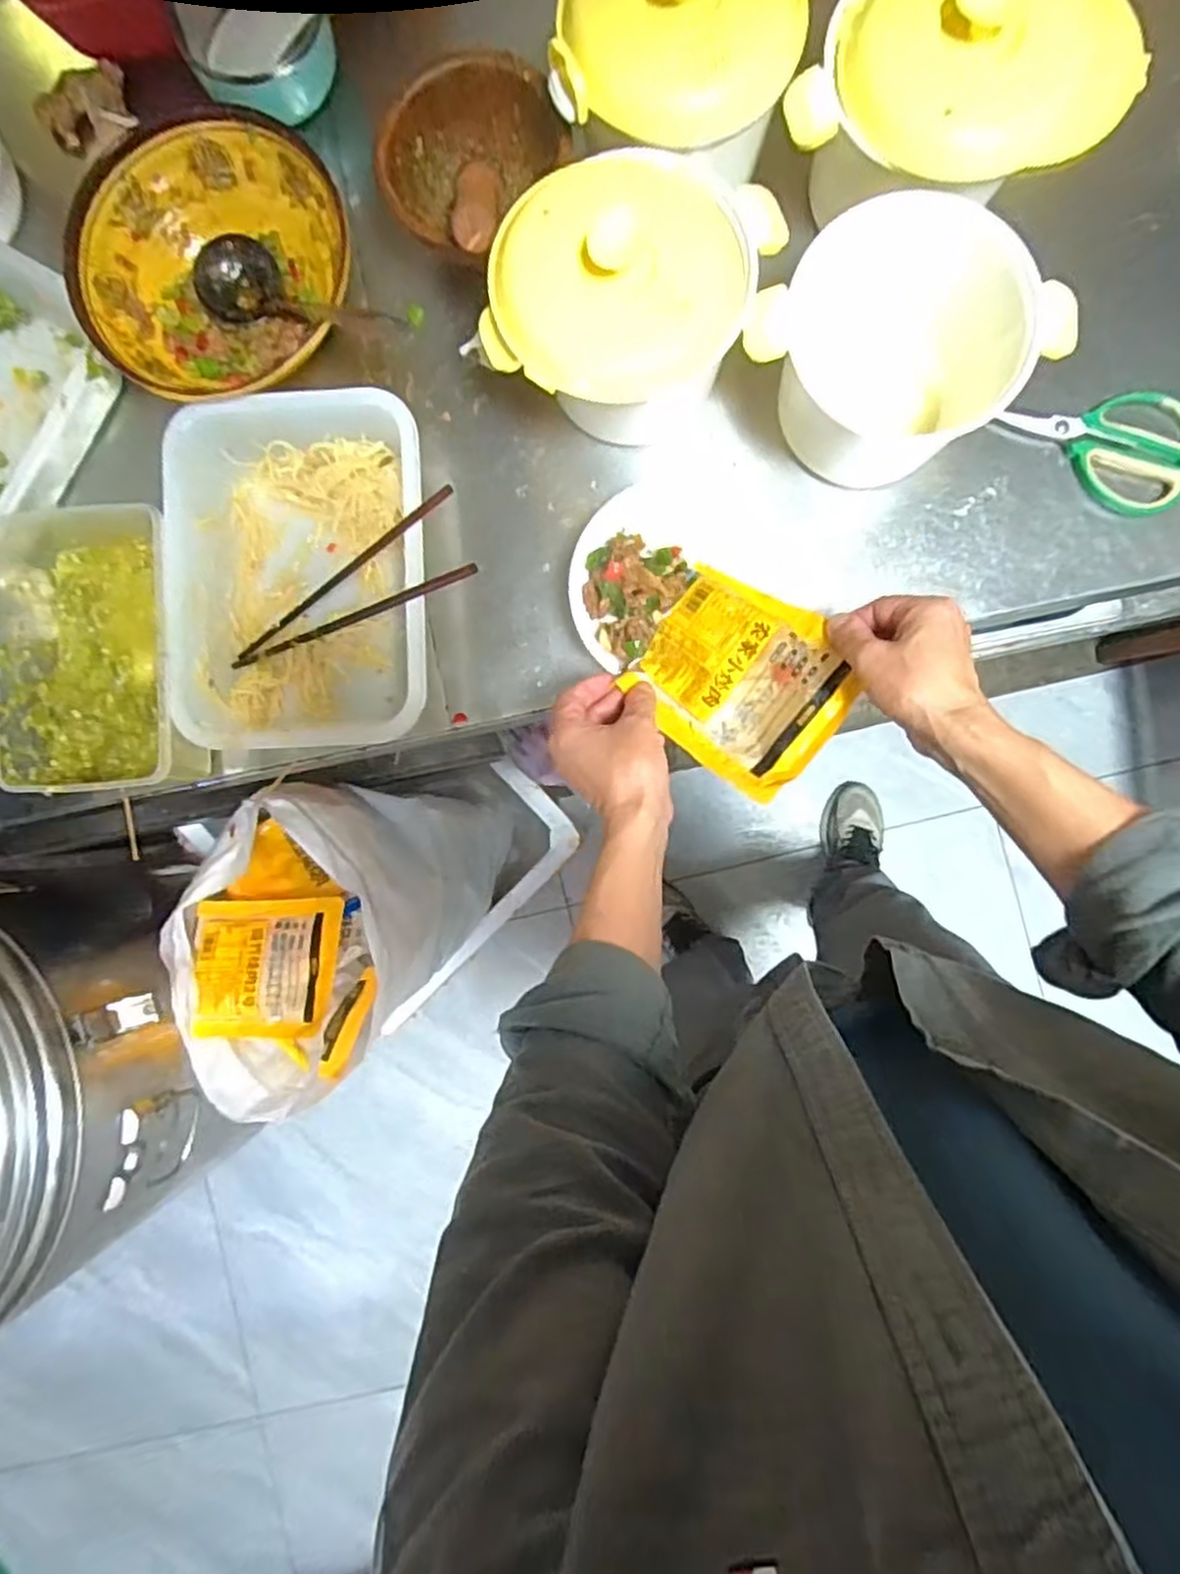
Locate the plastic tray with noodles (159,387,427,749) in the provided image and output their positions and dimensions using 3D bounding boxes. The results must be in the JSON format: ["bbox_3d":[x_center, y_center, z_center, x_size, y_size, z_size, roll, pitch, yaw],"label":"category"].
[{"bbox_3d":[-0.233,-0.172,0.612,0.206,0.072,0.281,-3,89,3],"label":"plastic tray with noodles"}]

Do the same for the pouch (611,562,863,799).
[{"bbox_3d":[0.114,-0.080,0.551,0.150,0.025,0.137,34,89,19],"label":"pouch"}]

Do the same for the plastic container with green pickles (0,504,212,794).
[{"bbox_3d":[-0.407,-0.117,0.624,0.156,0.078,0.242,-5,89,3],"label":"plastic container with green pickles"}]

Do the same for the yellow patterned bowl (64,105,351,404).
[{"bbox_3d":[-0.298,-0.422,0.609,0.217,0.074,0.207,0,89,3],"label":"yellow patterned bowl"}]

